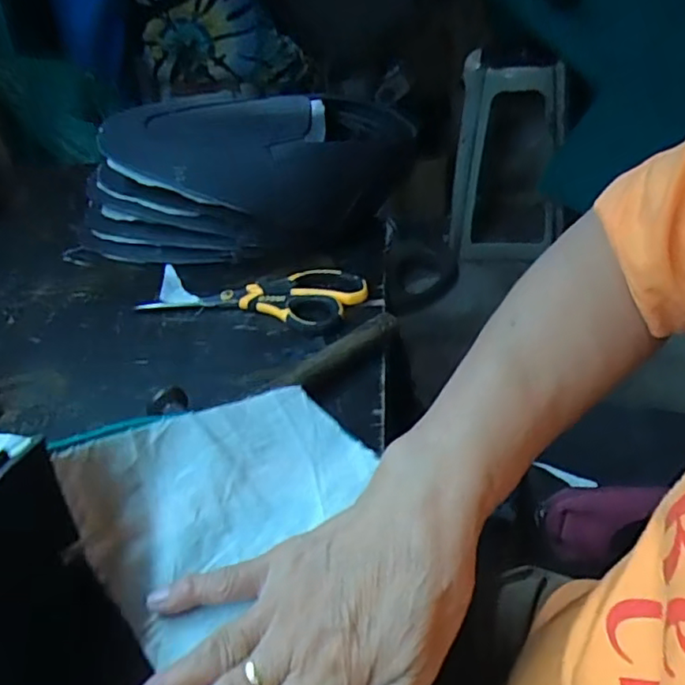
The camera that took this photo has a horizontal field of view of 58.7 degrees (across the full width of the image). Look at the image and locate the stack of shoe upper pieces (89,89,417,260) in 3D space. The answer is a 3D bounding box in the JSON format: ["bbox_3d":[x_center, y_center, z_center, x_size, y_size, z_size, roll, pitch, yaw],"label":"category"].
[{"bbox_3d":[-0.106,-0.165,0.624,0.351,0.130,0.136,-6,39,0],"label":"stack of shoe upper pieces"}]

